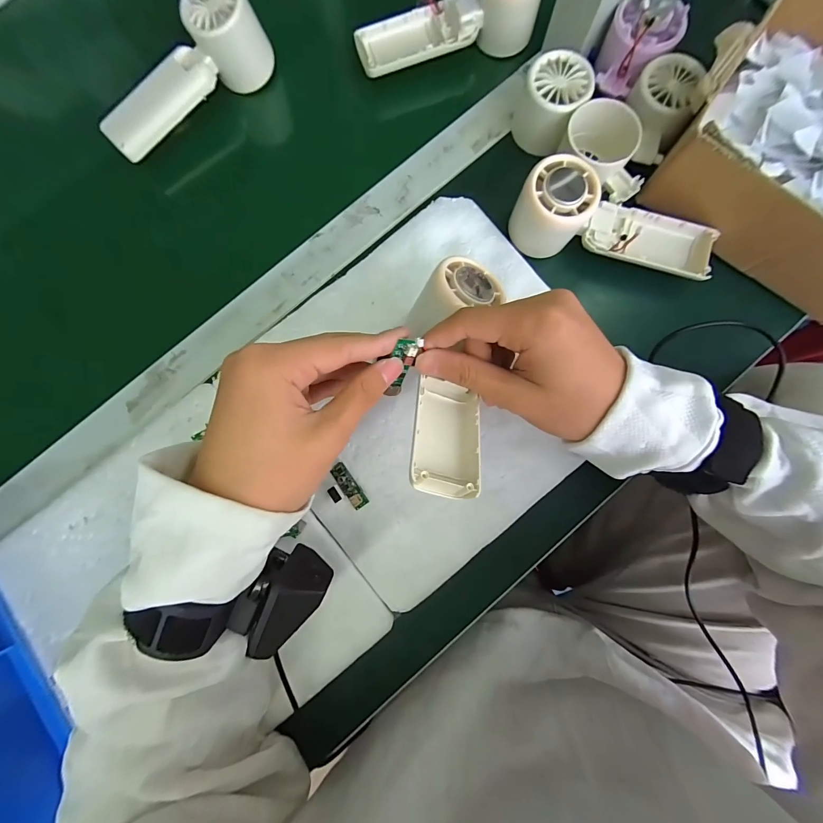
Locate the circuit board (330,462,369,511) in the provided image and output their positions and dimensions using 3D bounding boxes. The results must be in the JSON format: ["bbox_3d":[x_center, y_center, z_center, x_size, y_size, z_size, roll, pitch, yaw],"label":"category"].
[{"bbox_3d":[-0.049,0.059,0.286,0.012,0.007,0.039,-35,87,-3],"label":"circuit board"}]

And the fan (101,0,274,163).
[{"bbox_3d":[-0.202,-0.293,0.316,0.161,0.054,0.048,-41,87,-3],"label":"fan"}]

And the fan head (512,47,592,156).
[{"bbox_3d":[0.118,-0.261,0.310,0.054,0.046,0.063,29,85,2],"label":"fan head"}]

